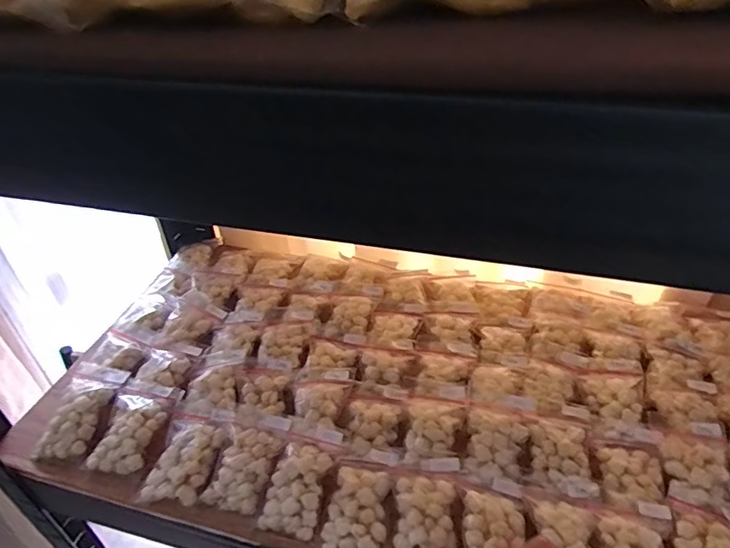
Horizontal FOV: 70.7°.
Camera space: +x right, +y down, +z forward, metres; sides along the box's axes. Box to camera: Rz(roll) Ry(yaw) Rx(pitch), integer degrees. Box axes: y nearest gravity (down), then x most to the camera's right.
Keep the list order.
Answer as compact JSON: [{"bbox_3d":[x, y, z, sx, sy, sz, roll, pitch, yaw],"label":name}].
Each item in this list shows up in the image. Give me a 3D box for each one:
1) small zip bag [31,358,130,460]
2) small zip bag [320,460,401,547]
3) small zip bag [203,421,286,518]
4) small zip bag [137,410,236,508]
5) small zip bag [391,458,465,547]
[{"bbox_3d":[-0.218,0.103,0.396,0.047,0.022,0.074,4,38,9],"label":"small zip bag"},{"bbox_3d":[-0.004,0.148,0.328,0.038,0.013,0.058,7,39,13],"label":"small zip bag"},{"bbox_3d":[-0.082,0.130,0.352,0.040,0.016,0.058,6,39,12],"label":"small zip bag"},{"bbox_3d":[-0.122,0.125,0.358,0.044,0.013,0.066,5,39,10],"label":"small zip bag"},{"bbox_3d":[0.040,0.149,0.324,0.042,0.016,0.063,2,38,7],"label":"small zip bag"}]

